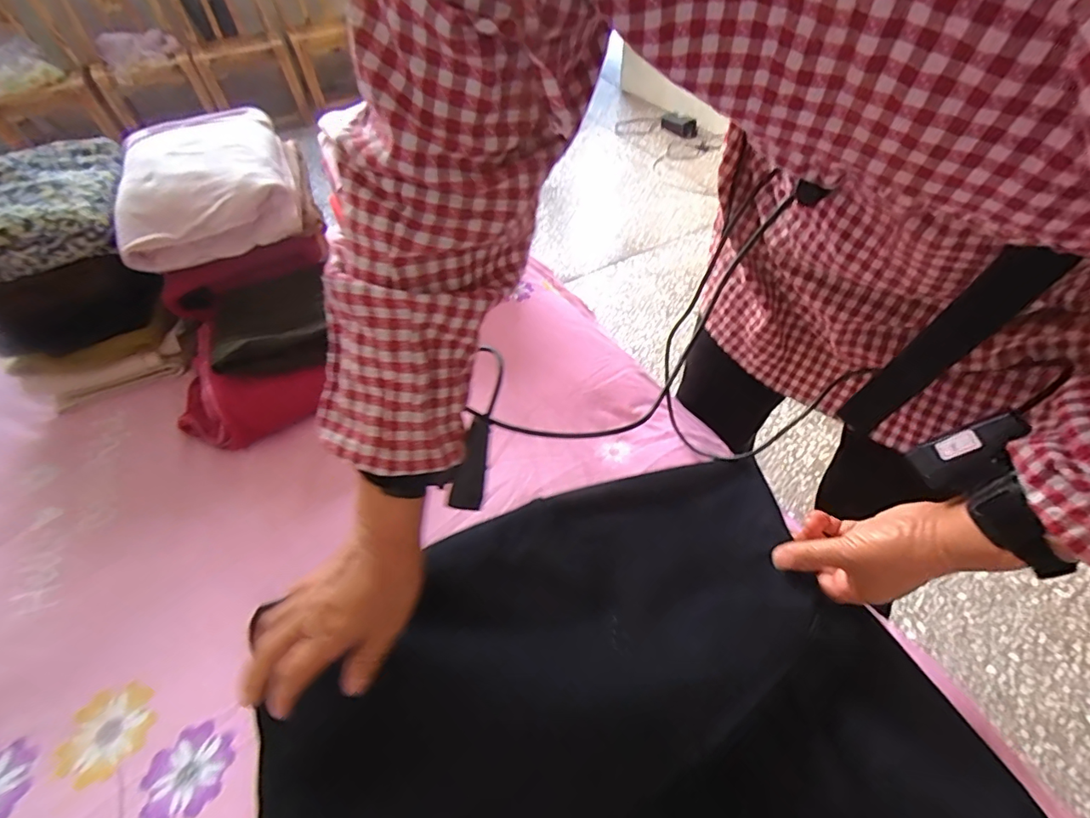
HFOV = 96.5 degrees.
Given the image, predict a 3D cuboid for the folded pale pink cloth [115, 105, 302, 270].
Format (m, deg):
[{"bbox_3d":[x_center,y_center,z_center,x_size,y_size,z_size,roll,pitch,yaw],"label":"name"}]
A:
[{"bbox_3d":[-0.419,-0.287,0.615,0.194,0.089,0.231,-20,52,-12],"label":"folded pale pink cloth"}]

